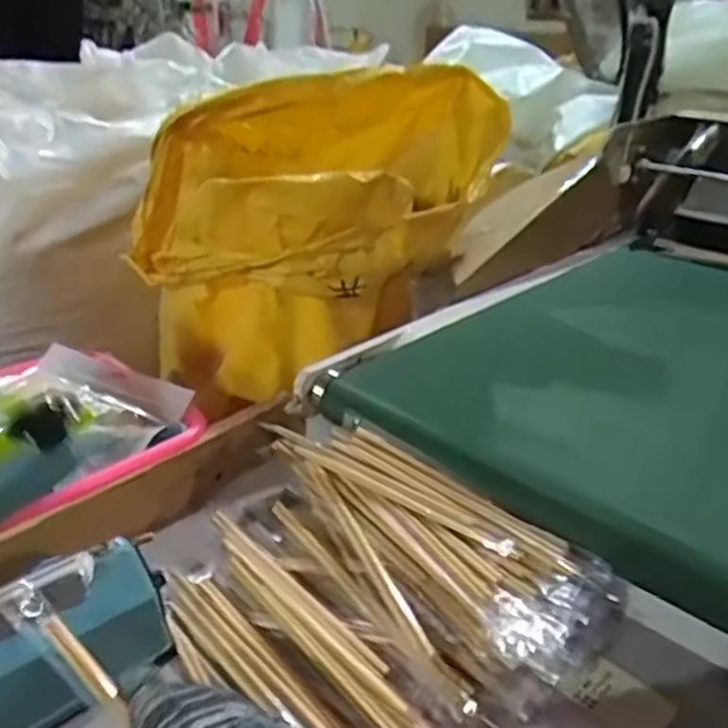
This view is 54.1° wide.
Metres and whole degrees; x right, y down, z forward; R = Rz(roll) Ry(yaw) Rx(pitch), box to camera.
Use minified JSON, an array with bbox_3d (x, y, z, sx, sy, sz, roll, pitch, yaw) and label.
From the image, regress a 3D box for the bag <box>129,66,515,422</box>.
[{"bbox_3d":[-0.065,-0.168,0.874,0.375,0.323,0.361,12,27,18],"label":"bag"}]

